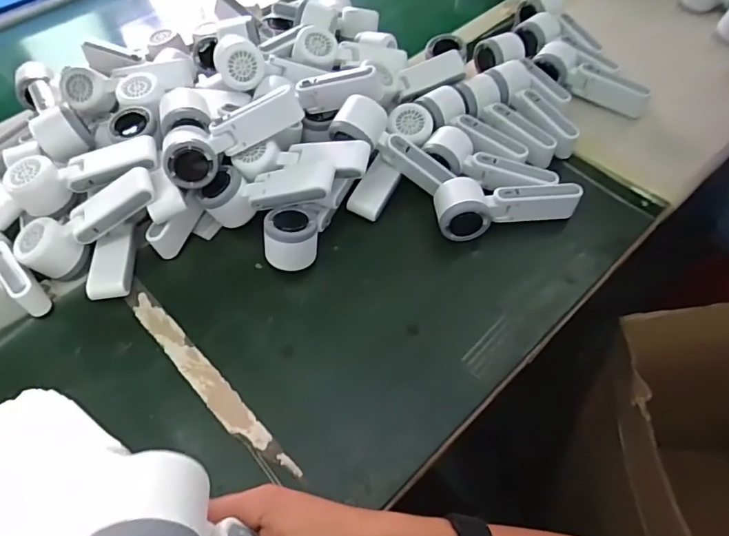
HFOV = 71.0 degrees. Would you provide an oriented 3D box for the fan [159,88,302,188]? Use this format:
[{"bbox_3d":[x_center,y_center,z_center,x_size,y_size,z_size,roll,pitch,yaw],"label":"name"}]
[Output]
[{"bbox_3d":[-0.149,-0.152,0.587,0.165,0.059,0.063,-17,55,-9],"label":"fan"}]

